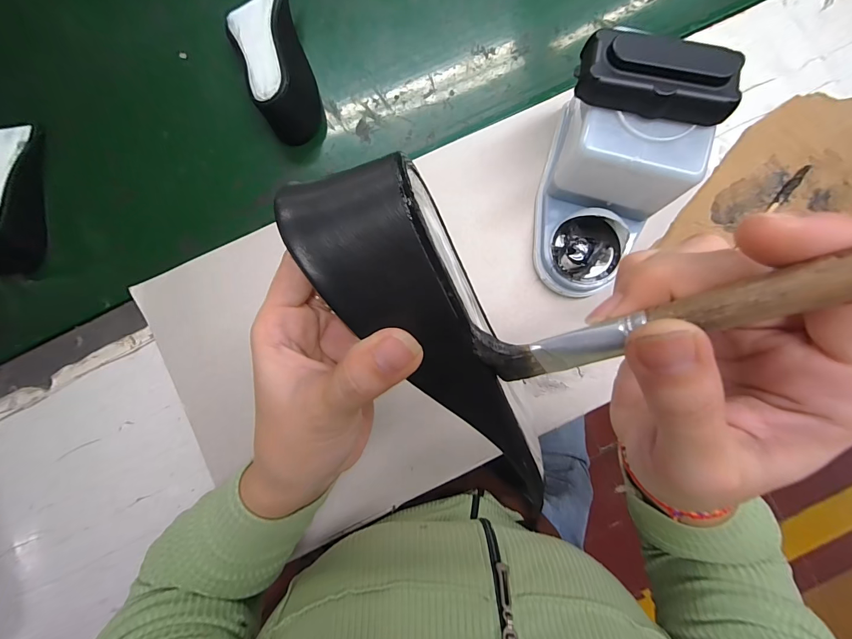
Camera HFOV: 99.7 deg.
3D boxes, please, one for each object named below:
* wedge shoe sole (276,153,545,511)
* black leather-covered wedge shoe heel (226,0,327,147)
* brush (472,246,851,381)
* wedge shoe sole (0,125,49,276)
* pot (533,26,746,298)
[{"bbox_3d":[0.008,0.008,0.150,0.054,0.039,0.150,-34,108,-1],"label":"wedge shoe sole"},{"bbox_3d":[-0.162,-0.274,0.379,0.071,0.046,0.152,-15,85,-2],"label":"black leather-covered wedge shoe heel"},{"bbox_3d":[0.076,-0.004,0.098,0.138,0.012,0.019,-22,82,37],"label":"brush"},{"bbox_3d":[-0.443,-0.132,0.384,0.063,0.070,0.154,-16,85,-2],"label":"wedge shoe sole"},{"bbox_3d":[0.153,-0.118,0.300,0.108,0.125,0.164,14,85,2],"label":"pot"}]

